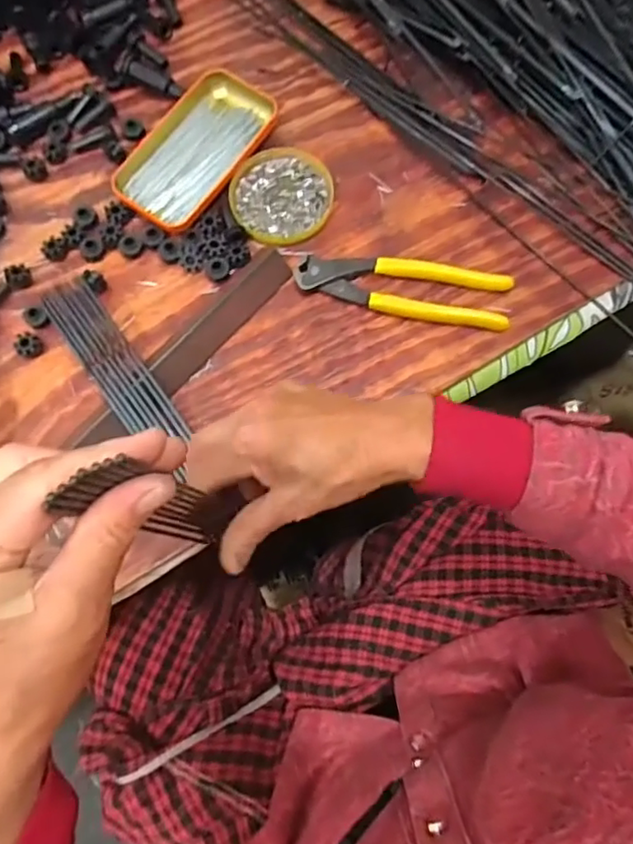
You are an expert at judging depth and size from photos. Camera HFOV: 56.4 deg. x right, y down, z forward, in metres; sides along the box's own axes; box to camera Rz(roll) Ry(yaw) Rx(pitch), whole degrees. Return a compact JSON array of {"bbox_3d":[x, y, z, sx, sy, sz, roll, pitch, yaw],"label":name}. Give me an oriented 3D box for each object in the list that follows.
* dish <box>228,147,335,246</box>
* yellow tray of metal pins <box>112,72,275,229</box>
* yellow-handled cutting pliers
[{"bbox_3d":[-0.029,-0.186,0.483,0.081,0.010,0.084,0,76,0],"label":"dish"},{"bbox_3d":[-0.098,-0.227,0.486,0.078,0.015,0.146,36,79,8],"label":"yellow tray of metal pins"},{"bbox_3d":[0.065,-0.103,0.456,0.162,0.014,0.042,9,76,2],"label":"yellow-handled cutting pliers"}]

